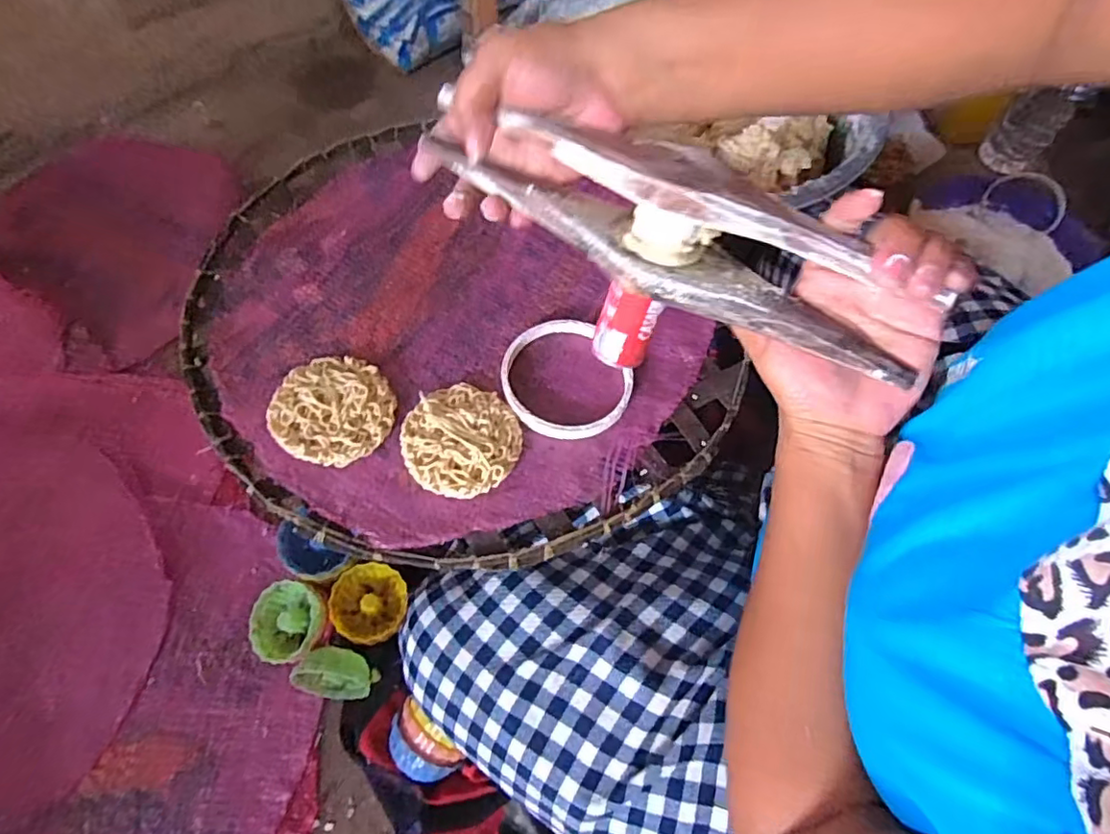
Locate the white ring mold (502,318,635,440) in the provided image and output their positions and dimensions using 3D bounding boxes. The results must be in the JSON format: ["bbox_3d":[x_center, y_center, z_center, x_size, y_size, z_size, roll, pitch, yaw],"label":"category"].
[{"bbox_3d":[0.007,-0.025,0.390,0.082,0.018,0.089,1,62,-1],"label":"white ring mold"}]

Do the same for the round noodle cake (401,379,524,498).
[{"bbox_3d":[-0.059,0.013,0.367,0.072,0.013,0.073,1,62,-1],"label":"round noodle cake"}]

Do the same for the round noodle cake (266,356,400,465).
[{"bbox_3d":[-0.141,-0.006,0.370,0.073,0.013,0.071,1,62,-1],"label":"round noodle cake"}]

